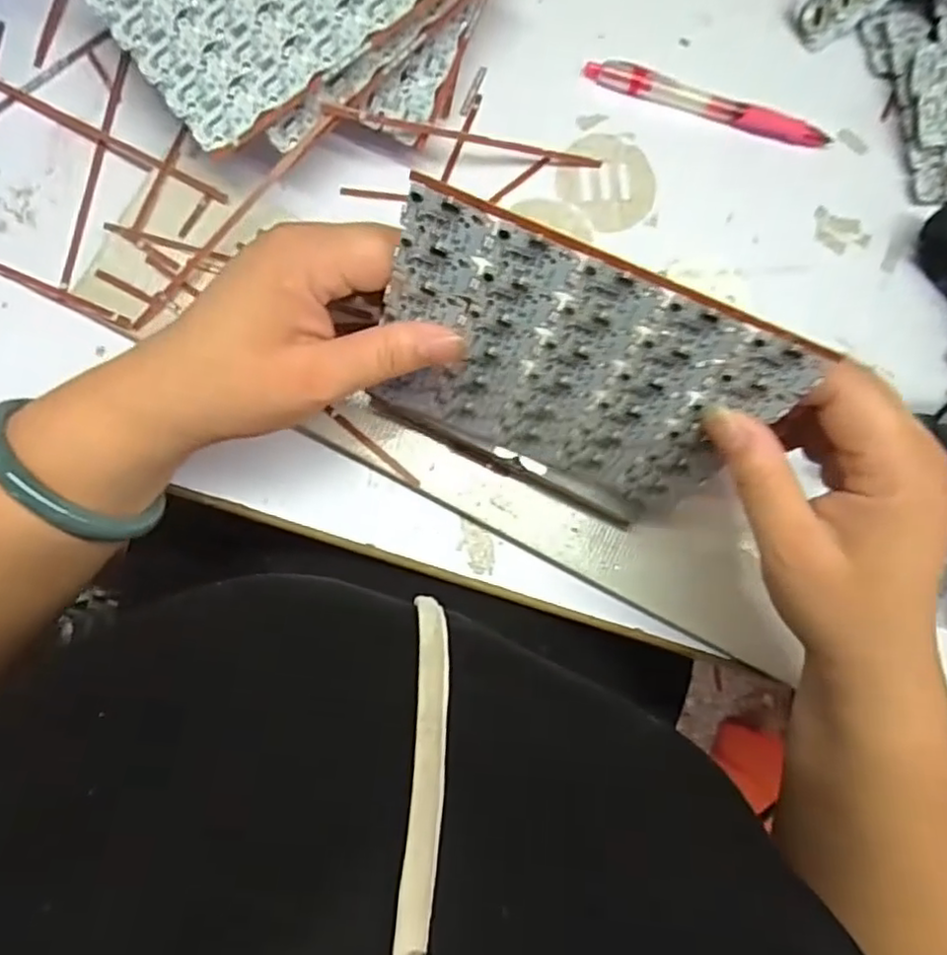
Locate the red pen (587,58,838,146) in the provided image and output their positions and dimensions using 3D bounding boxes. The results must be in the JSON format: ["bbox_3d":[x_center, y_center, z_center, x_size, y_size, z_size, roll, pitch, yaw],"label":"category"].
[{"bbox_3d":[0.130,-0.204,0.365,0.141,0.008,0.012,13,83,-6],"label":"red pen"}]

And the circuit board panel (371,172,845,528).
[{"bbox_3d":[0.034,-0.034,0.265,0.144,0.132,0.004,22,58,-3],"label":"circuit board panel"}]

